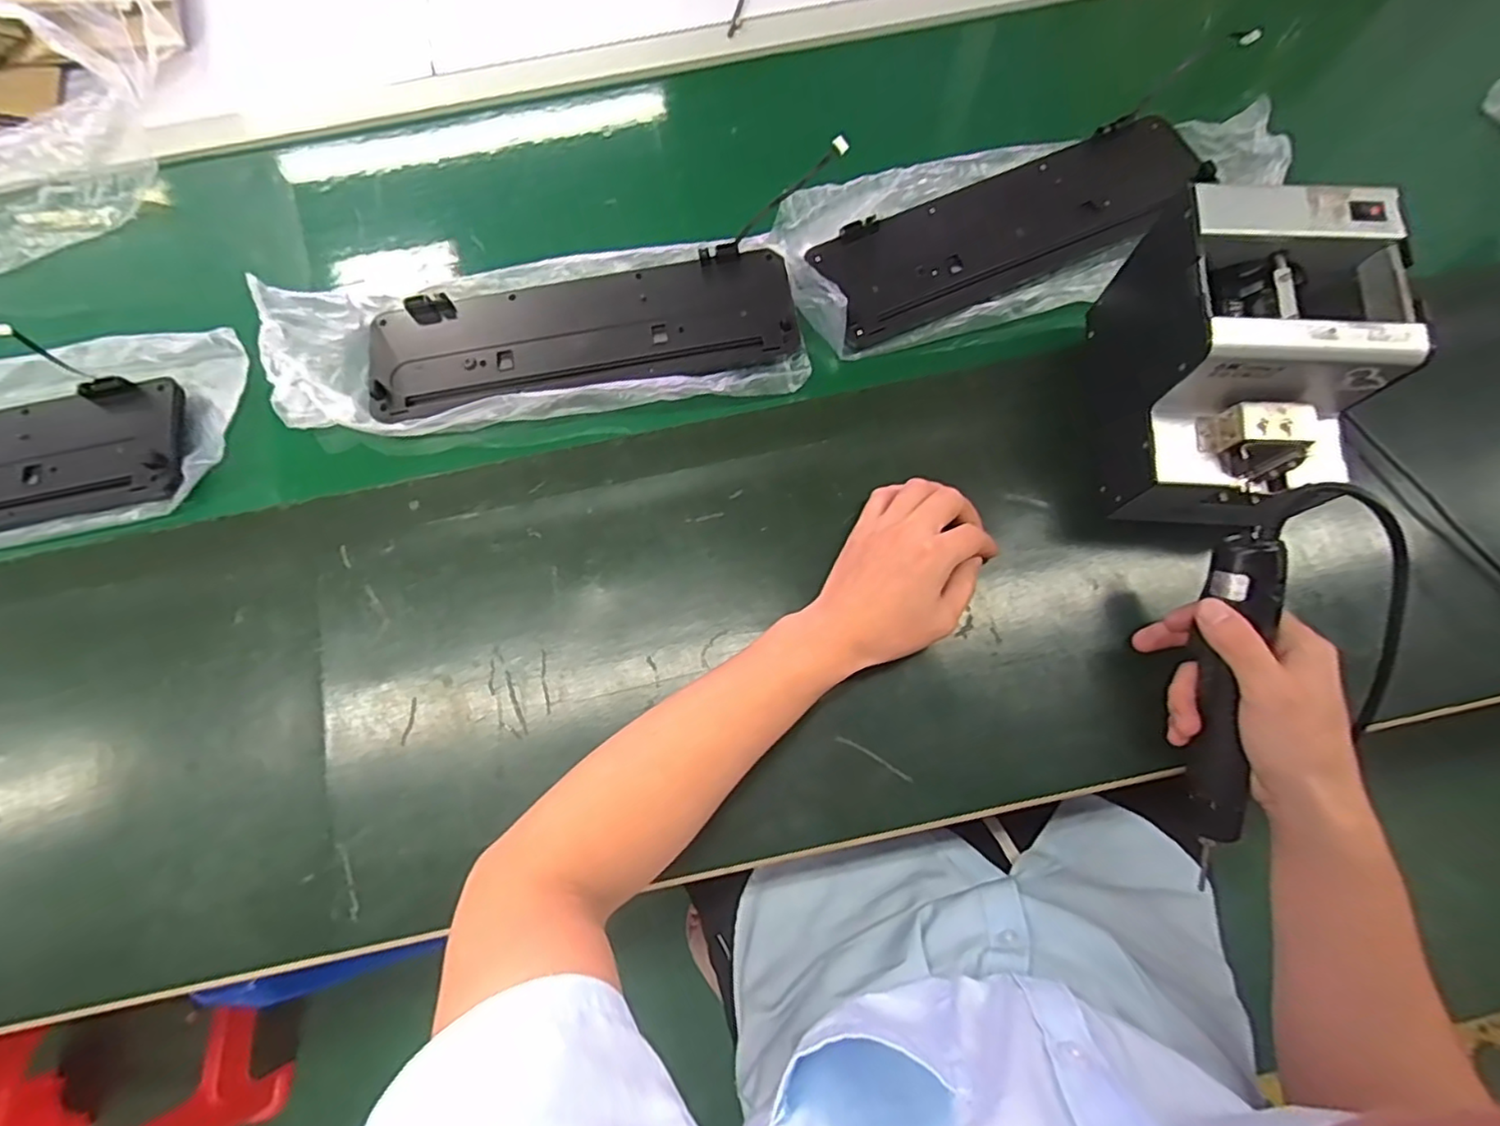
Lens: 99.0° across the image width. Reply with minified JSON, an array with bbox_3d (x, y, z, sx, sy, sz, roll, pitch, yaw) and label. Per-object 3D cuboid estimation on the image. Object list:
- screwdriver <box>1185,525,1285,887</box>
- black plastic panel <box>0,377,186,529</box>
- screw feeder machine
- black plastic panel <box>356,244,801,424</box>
[{"bbox_3d":[0.310,0.087,0.417,0.036,0.038,0.216,3,97,2],"label":"screwdriver"},{"bbox_3d":[-0.651,-0.074,0.529,0.355,0.021,0.108,-11,74,-2],"label":"black plastic panel"},{"bbox_3d":[0.338,-0.129,0.456,0.132,0.162,0.186,1,74,1],"label":"screw feeder machine"},{"bbox_3d":[-0.144,-0.201,0.553,0.358,0.022,0.110,-8,74,-1],"label":"black plastic panel"}]

